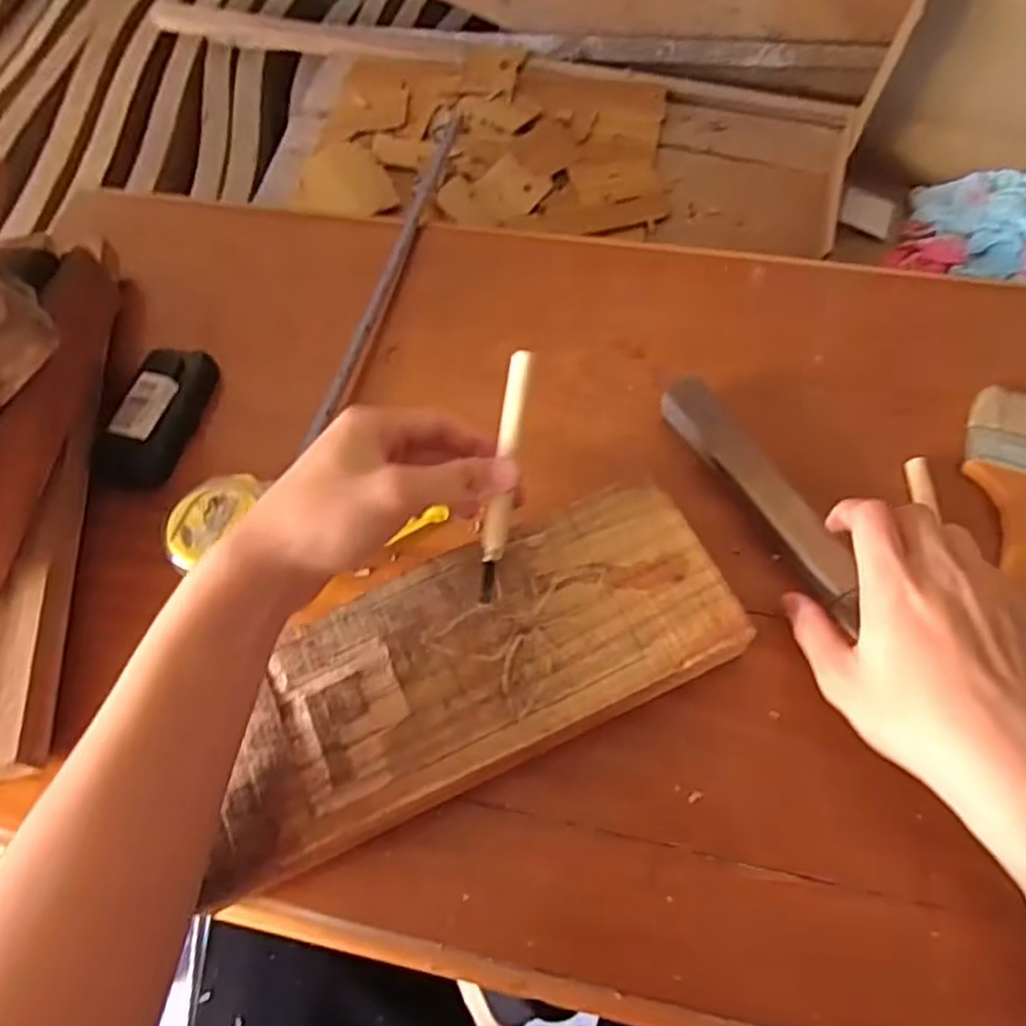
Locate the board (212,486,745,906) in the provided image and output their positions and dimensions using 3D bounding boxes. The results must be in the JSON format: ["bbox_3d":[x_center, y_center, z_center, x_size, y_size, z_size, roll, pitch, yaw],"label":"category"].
[{"bbox_3d":[-0.026,0.086,0.386,0.287,0.043,0.115,-23,62,-9],"label":"board"}]

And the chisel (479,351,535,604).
[{"bbox_3d":[-0.004,-0.016,0.364,0.013,0.017,0.130,9,97,9],"label":"chisel"}]

